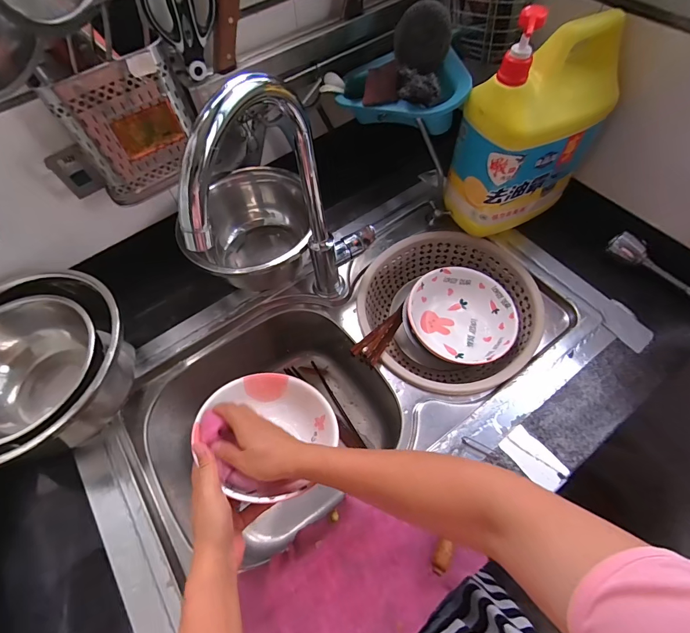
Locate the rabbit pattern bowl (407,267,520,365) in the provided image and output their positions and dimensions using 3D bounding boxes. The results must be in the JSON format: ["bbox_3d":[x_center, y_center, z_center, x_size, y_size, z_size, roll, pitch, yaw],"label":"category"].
[{"bbox_3d":[0.194,-0.001,0.614,0.168,0.060,0.151,27,63,18],"label":"rabbit pattern bowl"}]

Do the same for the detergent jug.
[{"bbox_3d":[0.274,-0.274,0.552,0.171,0.284,0.110,-23,62,-10],"label":"detergent jug"}]

